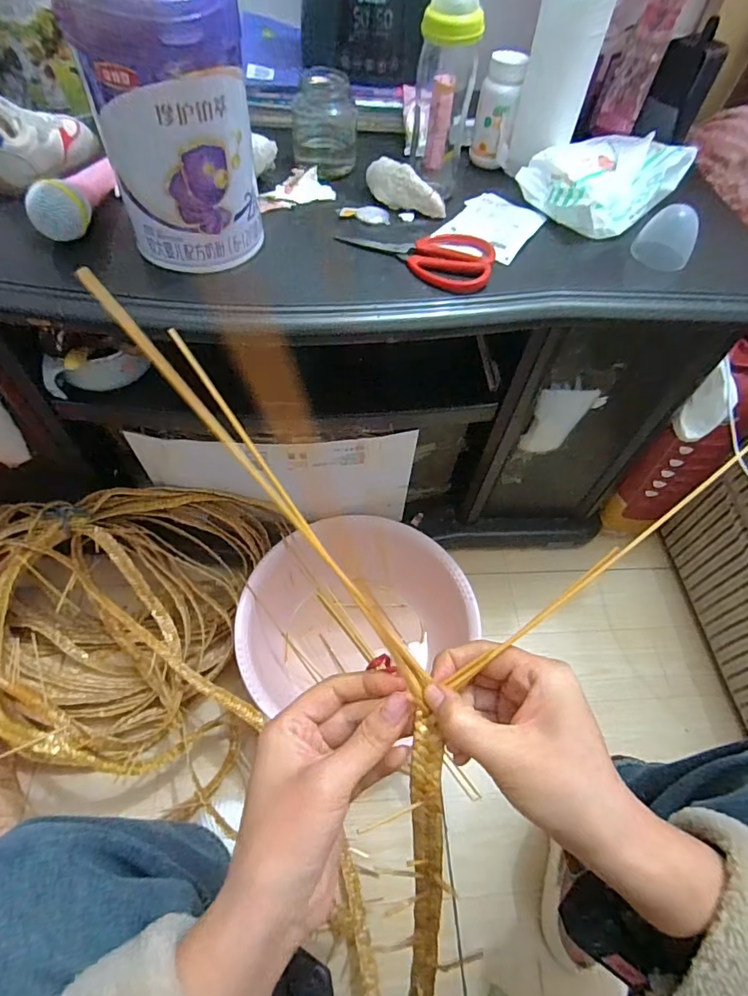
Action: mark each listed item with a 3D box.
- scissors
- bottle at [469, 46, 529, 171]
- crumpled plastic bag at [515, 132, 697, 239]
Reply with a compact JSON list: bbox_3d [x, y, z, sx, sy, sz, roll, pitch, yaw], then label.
[{"bbox_3d":[0.044,-0.254,0.511,0.158,0.014,0.078,16,57,5],"label":"scissors"},{"bbox_3d":[0.146,-0.454,0.585,0.045,0.106,0.043,7,57,-1],"label":"bottle"},{"bbox_3d":[0.269,-0.373,0.582,0.183,0.047,0.132,-39,68,-25],"label":"crumpled plastic bag"}]

